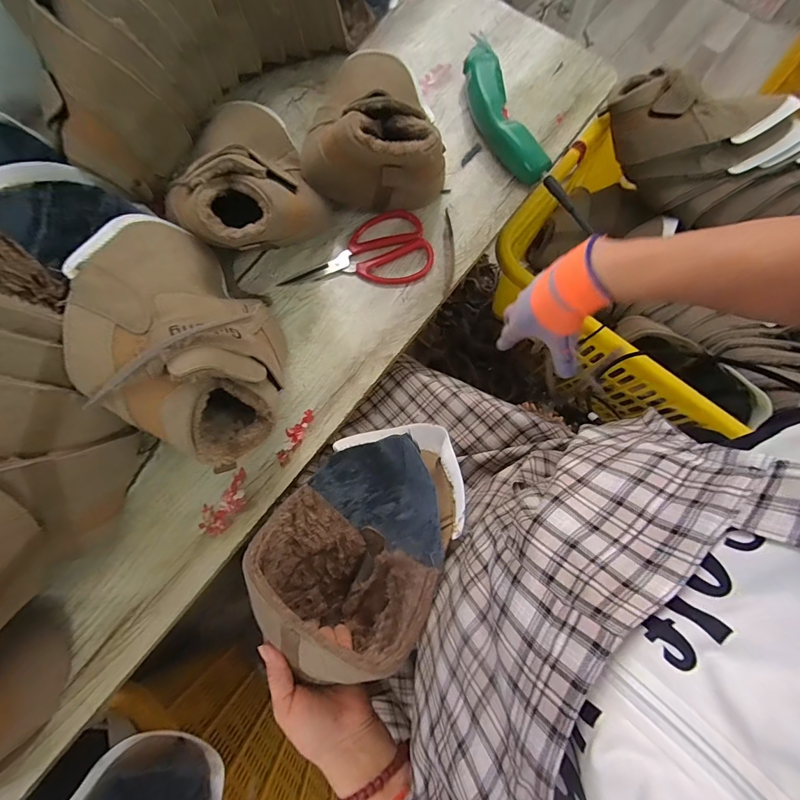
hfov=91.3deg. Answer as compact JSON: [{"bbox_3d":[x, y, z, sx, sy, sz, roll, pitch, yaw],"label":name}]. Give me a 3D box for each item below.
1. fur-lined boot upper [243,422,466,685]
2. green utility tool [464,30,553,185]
[{"bbox_3d":[-0.030,0.122,0.378,0.157,0.101,0.233,33,77,8],"label":"fur-lined boot upper"},{"bbox_3d":[0.128,-0.396,0.524,0.063,0.042,0.250,-15,75,-5],"label":"green utility tool"}]

